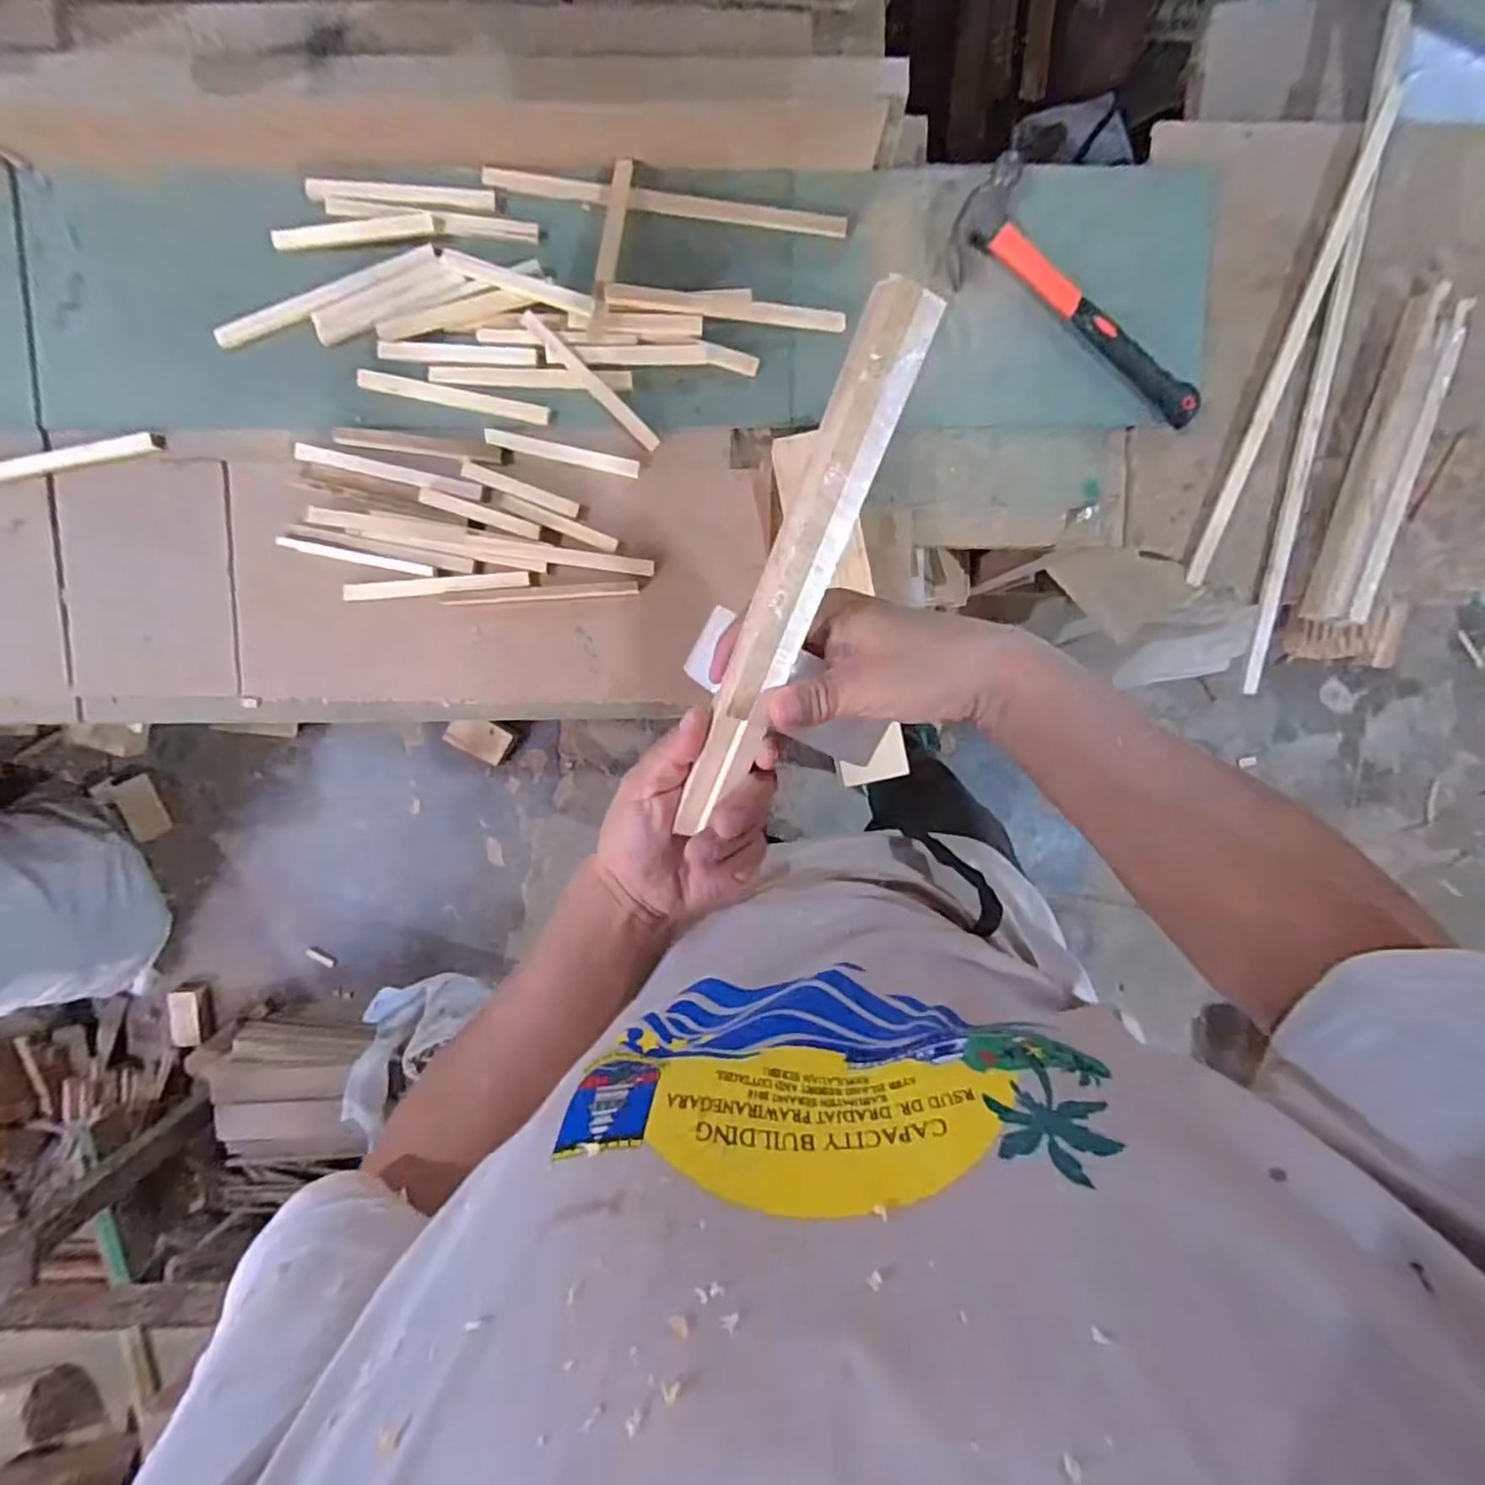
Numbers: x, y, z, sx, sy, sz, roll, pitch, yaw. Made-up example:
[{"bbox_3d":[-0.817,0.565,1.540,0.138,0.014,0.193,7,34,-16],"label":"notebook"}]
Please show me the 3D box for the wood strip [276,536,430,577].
[{"bbox_3d":[-0.344,-0.166,0.595,0.134,0.013,0.009,11,96,-3],"label":"wood strip"}]

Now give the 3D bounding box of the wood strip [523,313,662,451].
[{"bbox_3d":[-0.133,-0.317,0.583,0.151,0.006,0.012,43,93,-6],"label":"wood strip"}]

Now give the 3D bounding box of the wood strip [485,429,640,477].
[{"bbox_3d":[-0.161,-0.260,0.596,0.138,0.004,0.015,11,96,-3],"label":"wood strip"}]

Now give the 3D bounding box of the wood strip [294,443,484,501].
[{"bbox_3d":[-0.315,-0.241,0.590,0.165,0.004,0.014,12,96,-4],"label":"wood strip"}]

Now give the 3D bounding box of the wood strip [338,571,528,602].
[{"bbox_3d":[-0.278,-0.143,0.601,0.167,0.004,0.015,-5,96,-2],"label":"wood strip"}]

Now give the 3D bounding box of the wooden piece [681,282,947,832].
[{"bbox_3d":[0.024,-0.076,0.321,0.031,0.013,0.266,21,107,-4],"label":"wooden piece"}]

